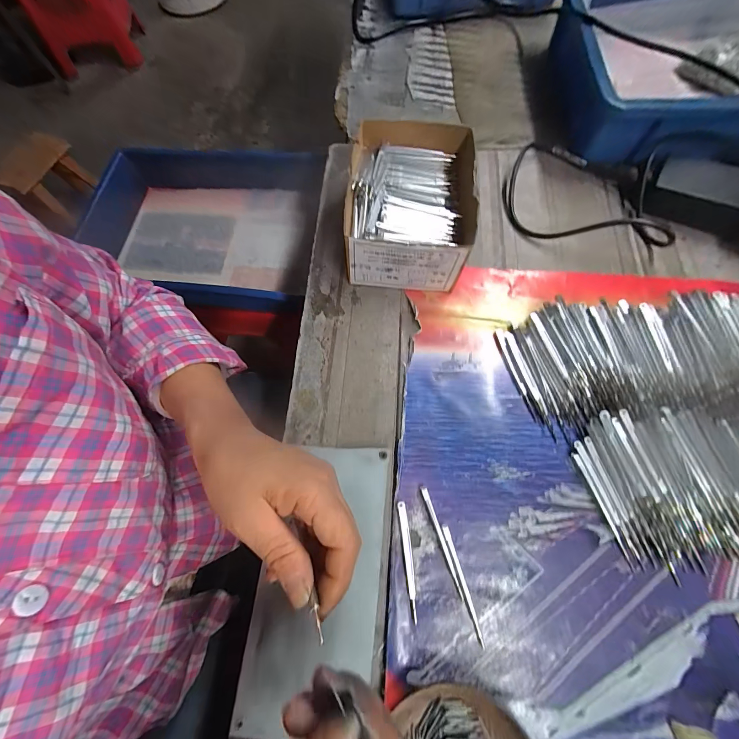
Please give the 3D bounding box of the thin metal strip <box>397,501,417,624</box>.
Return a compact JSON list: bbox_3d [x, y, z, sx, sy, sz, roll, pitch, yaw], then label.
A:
[{"bbox_3d":[0.032,0.153,0.254,0.007,0.005,0.083,-7,71,0],"label":"thin metal strip"}]

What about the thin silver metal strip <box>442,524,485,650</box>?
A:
[{"bbox_3d":[0.074,0.168,0.248,0.005,0.005,0.084,-16,71,-4],"label":"thin silver metal strip"}]

